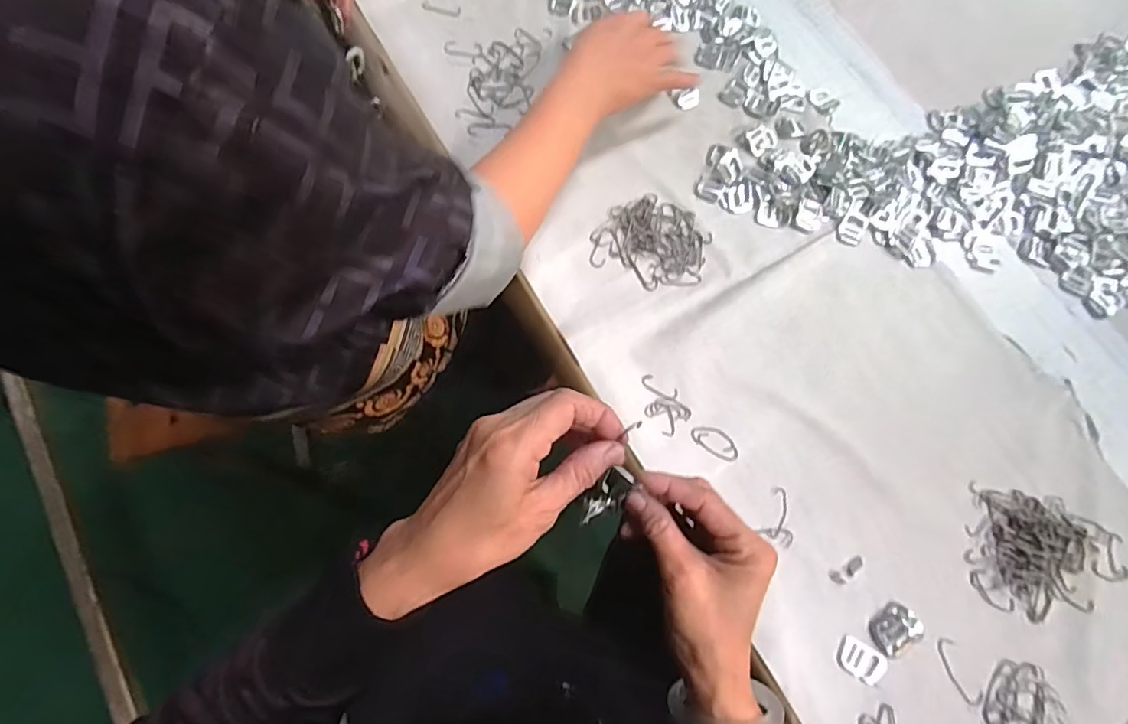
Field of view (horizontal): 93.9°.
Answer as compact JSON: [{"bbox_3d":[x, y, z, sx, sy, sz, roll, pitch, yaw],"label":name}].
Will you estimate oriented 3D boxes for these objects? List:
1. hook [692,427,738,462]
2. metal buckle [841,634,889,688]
[{"bbox_3d":[0.133,0.070,0.461,0.044,0.004,0.022,32,75,8],"label":"hook"},{"bbox_3d":[0.240,0.238,0.422,0.035,0.004,0.027,34,75,9],"label":"metal buckle"}]

